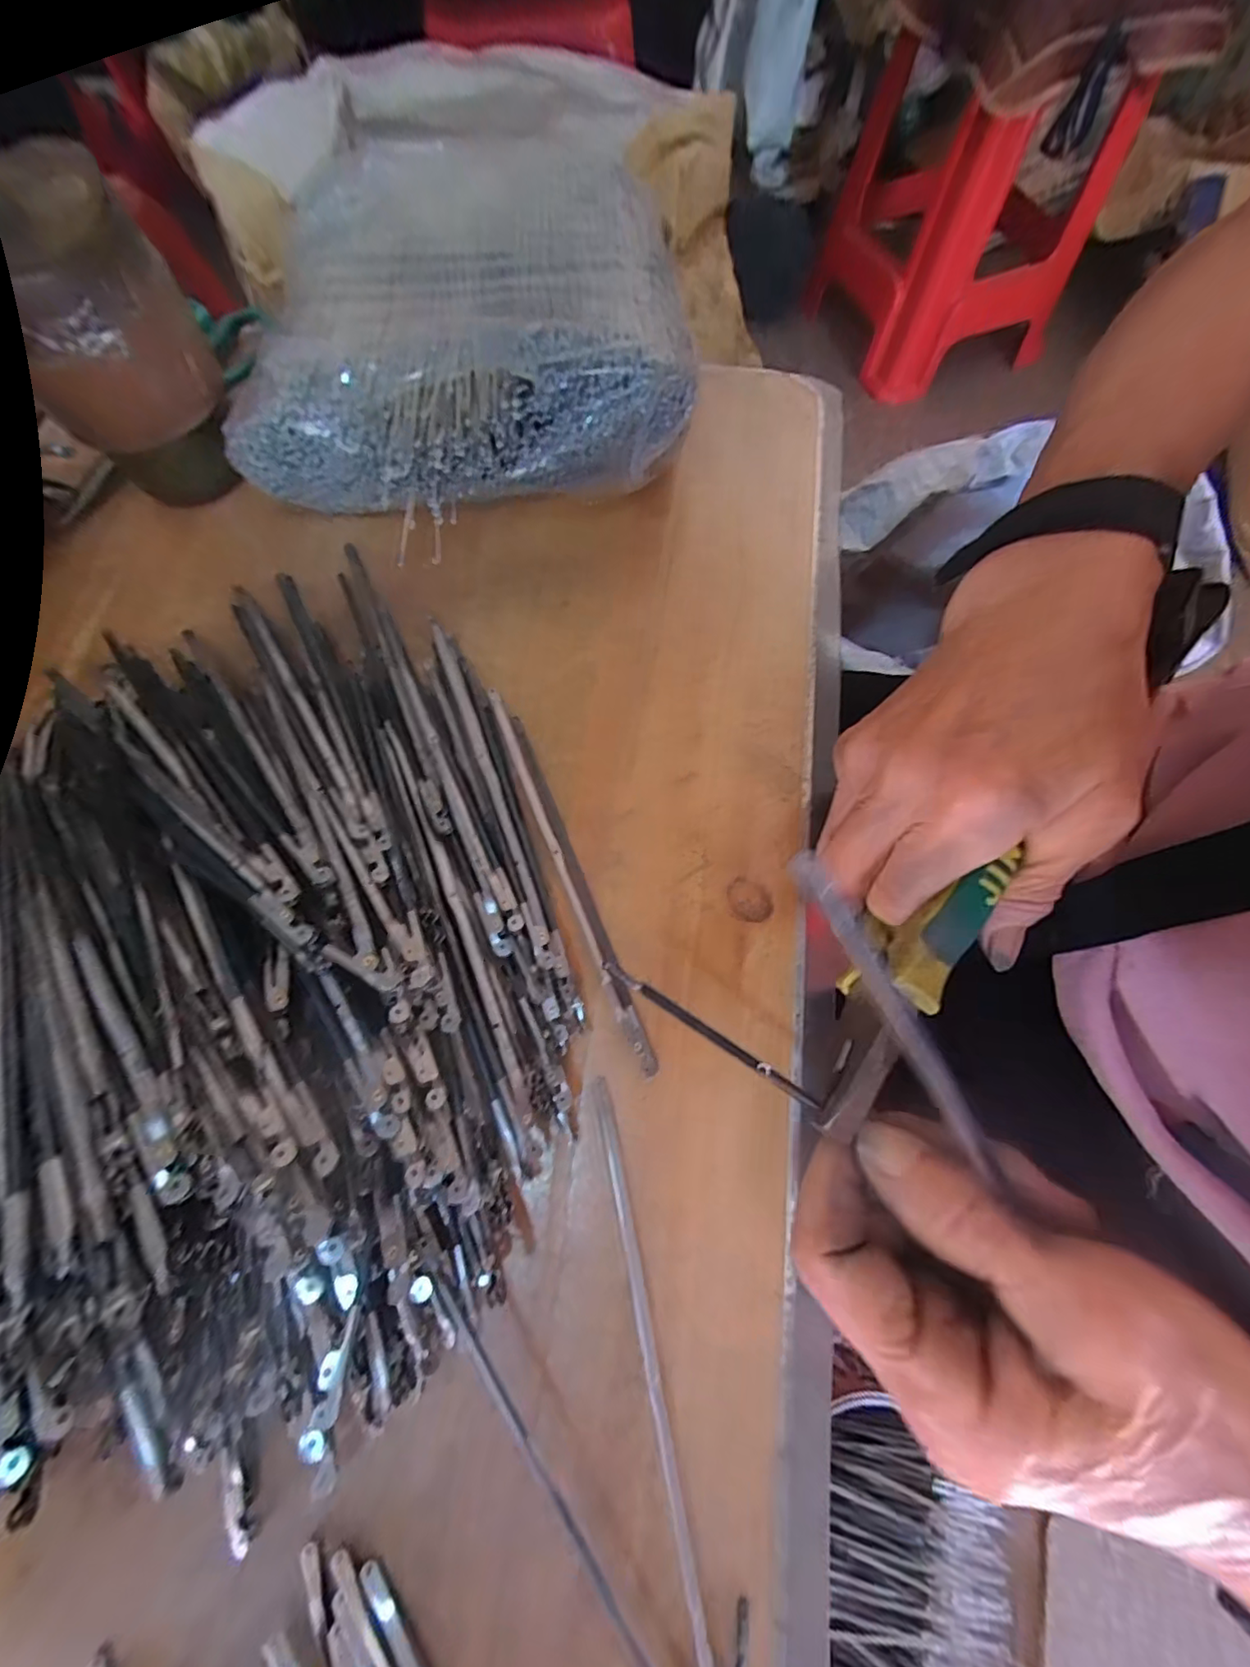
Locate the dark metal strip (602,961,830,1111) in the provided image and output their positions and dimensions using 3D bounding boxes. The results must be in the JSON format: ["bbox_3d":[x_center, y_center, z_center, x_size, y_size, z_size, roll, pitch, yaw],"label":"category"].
[{"bbox_3d":[0.026,0.058,0.160,0.075,0.004,0.004,35,74,-8],"label":"dark metal strip"}]

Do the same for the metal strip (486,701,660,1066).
[{"bbox_3d":[-0.027,0.013,0.249,0.009,0.005,0.183,-21,72,-7],"label":"metal strip"}]

